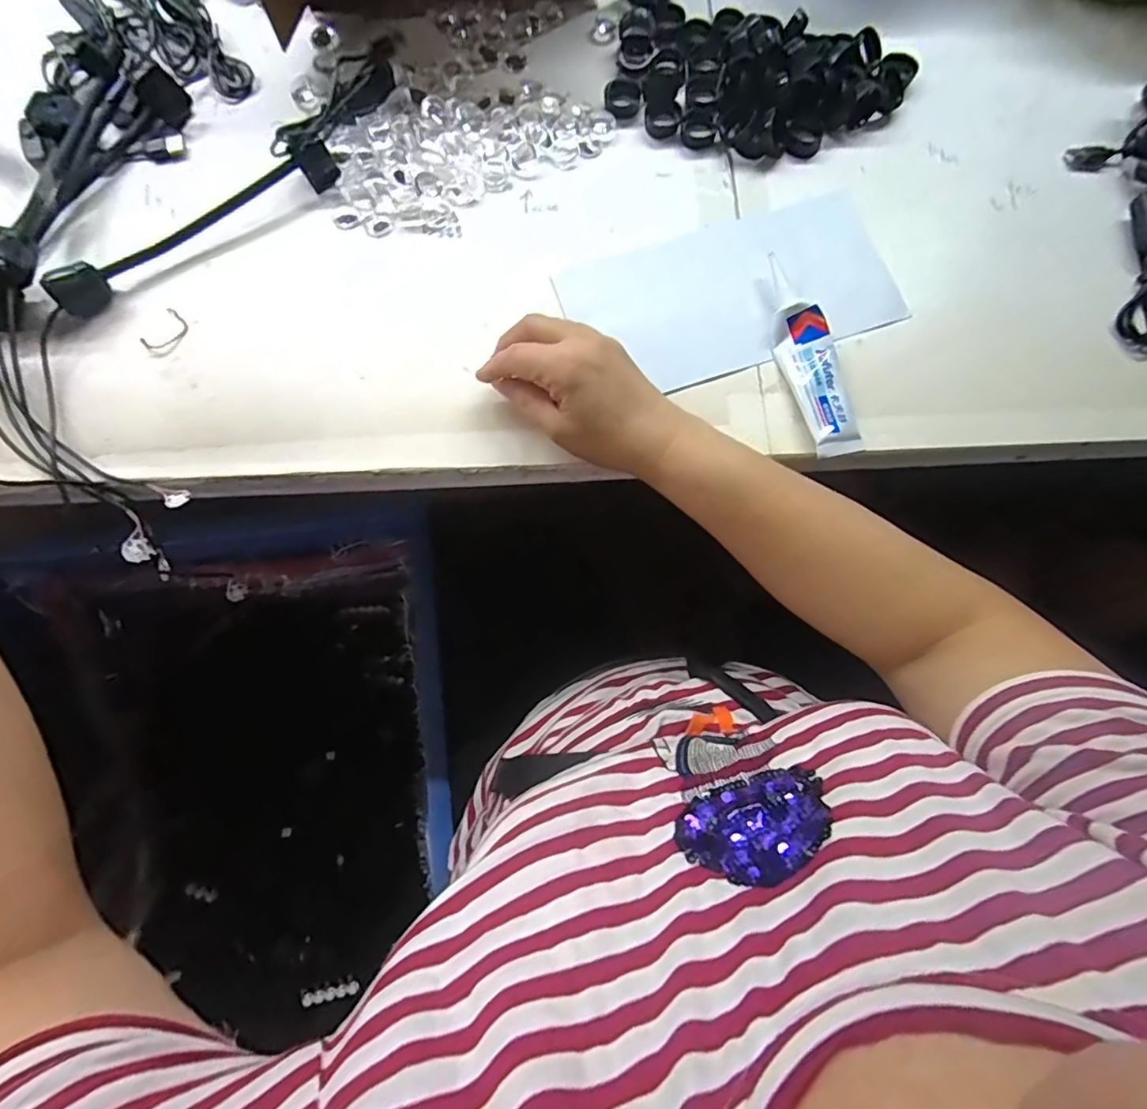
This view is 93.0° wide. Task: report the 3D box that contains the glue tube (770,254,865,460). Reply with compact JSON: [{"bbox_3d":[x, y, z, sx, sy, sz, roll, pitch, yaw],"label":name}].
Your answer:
[{"bbox_3d":[0.161,-0.138,0.373,0.034,0.016,0.146,-14,77,-4],"label":"glue tube"}]

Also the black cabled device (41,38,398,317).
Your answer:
[{"bbox_3d":[-0.241,-0.274,0.400,0.304,0.028,0.059,-42,81,-10],"label":"black cabled device"}]

